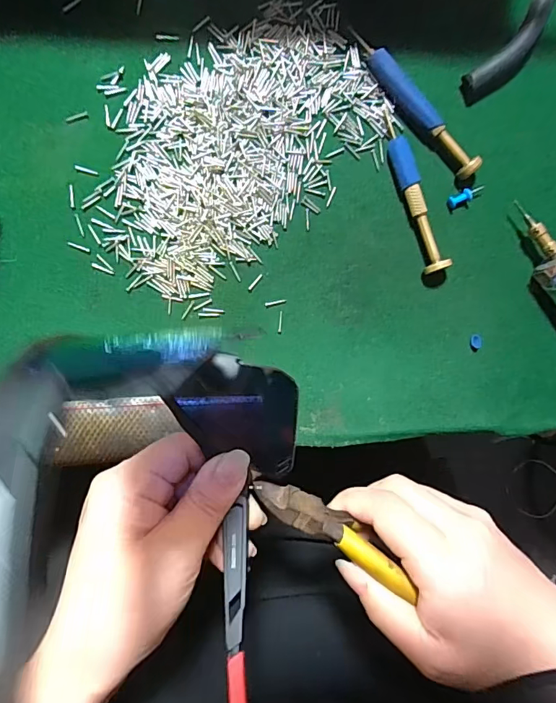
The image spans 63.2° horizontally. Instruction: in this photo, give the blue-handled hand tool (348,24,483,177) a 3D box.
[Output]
[{"bbox_3d":[0.077,-0.140,0.258,0.010,0.013,0.102,-45,97,-3],"label":"blue-handled hand tool"}]

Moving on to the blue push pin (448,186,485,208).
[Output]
[{"bbox_3d":[0.111,-0.092,0.267,0.024,0.007,0.007,-27,95,-5],"label":"blue push pin"}]

